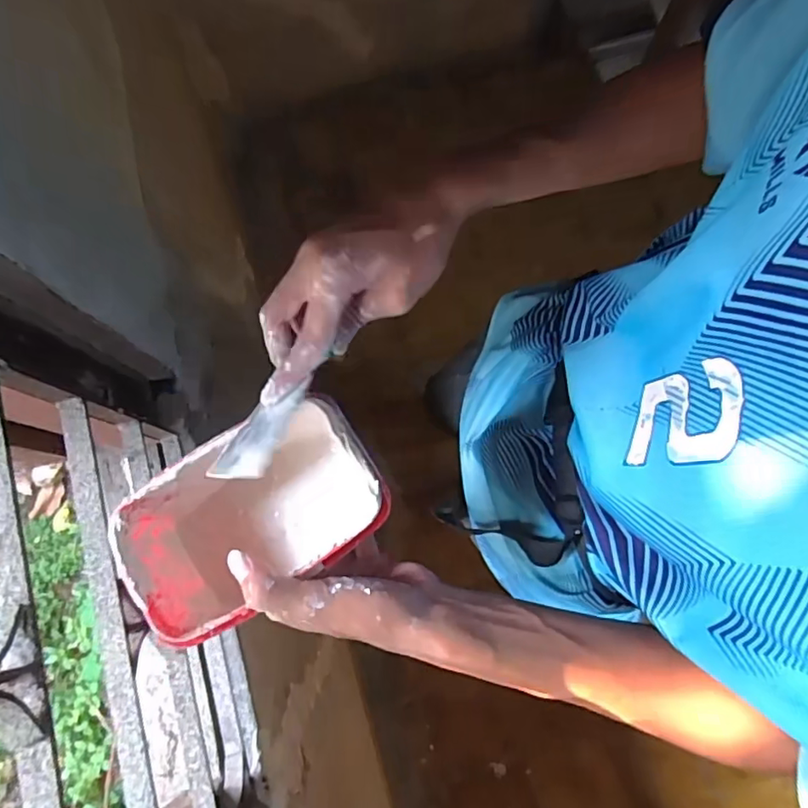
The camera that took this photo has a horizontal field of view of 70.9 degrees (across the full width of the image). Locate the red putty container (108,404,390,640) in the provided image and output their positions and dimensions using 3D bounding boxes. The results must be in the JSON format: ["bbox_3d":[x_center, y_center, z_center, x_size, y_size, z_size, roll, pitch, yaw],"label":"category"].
[{"bbox_3d":[-0.096,0.074,0.372,0.160,0.092,0.100,-34,80,-7],"label":"red putty container"}]

